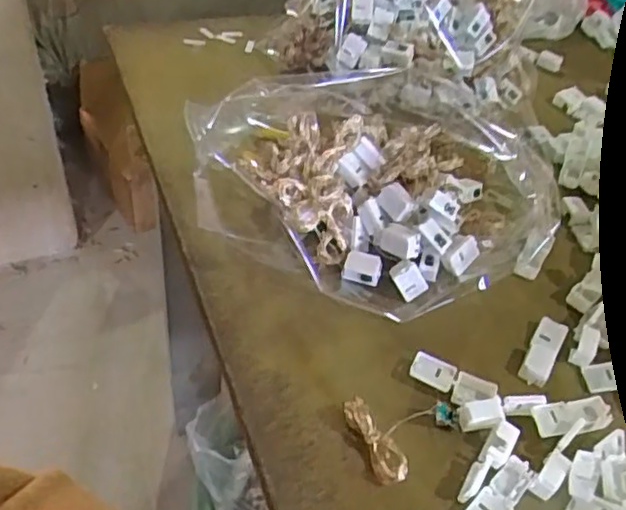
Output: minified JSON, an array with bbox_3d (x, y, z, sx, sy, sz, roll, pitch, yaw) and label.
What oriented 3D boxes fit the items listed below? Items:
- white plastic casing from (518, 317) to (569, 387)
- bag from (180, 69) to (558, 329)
[{"bbox_3d":[0.156,0.064,0.436,0.018,0.011,0.053,28,49,18],"label":"white plastic casing"},{"bbox_3d":[0.048,-0.058,0.468,0.255,0.107,0.170,-3,47,-10],"label":"bag"}]

